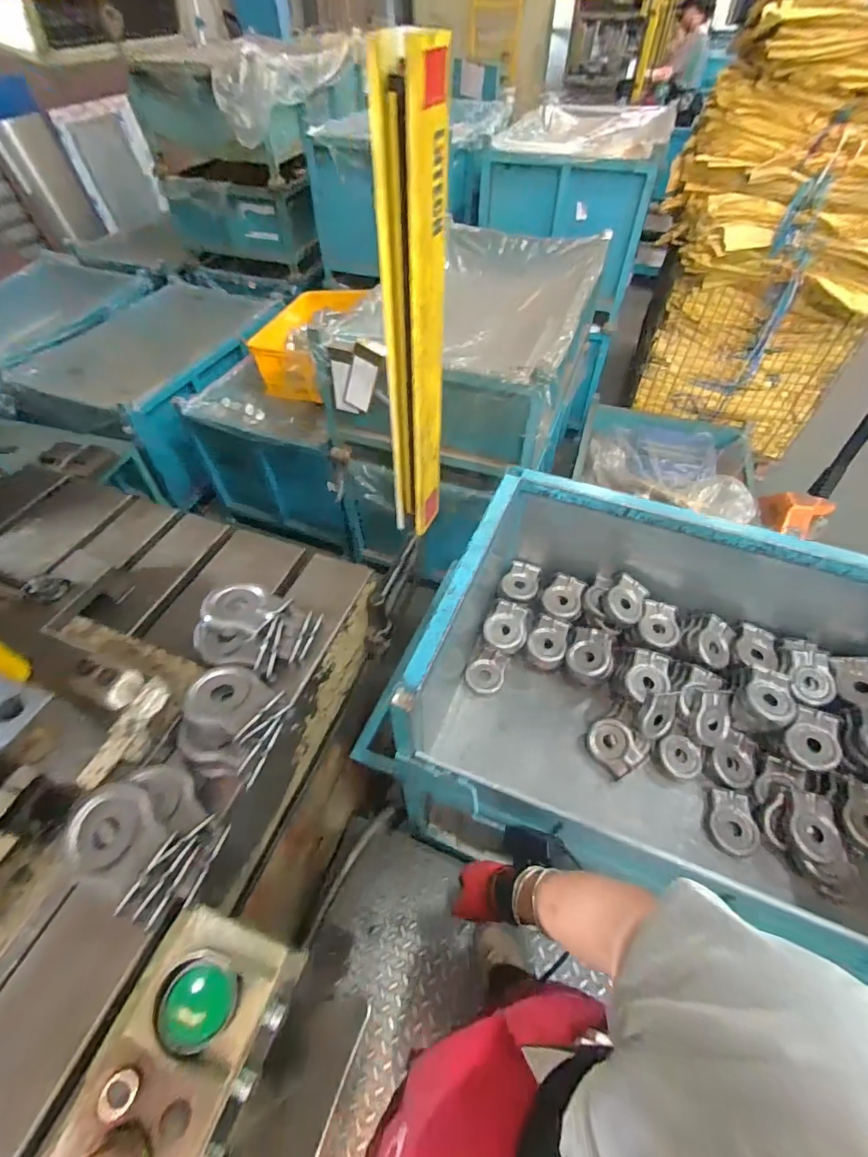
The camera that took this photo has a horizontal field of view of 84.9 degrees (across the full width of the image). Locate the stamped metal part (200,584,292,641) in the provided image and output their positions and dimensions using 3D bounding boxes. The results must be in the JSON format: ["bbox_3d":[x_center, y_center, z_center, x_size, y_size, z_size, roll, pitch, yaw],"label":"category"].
[{"bbox_3d":[-0.279,0.042,0.695,0.112,0.026,0.077,18,54,15],"label":"stamped metal part"}]

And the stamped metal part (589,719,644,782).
[{"bbox_3d":[0.400,0.370,1.051,0.092,0.043,0.115,-30,56,-21],"label":"stamped metal part"}]

